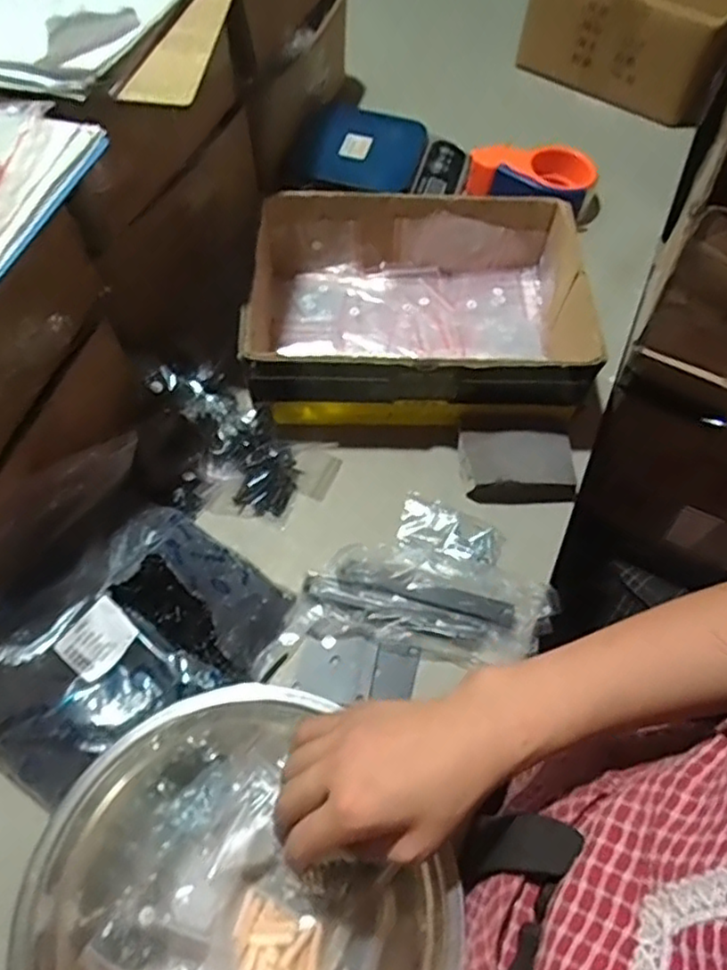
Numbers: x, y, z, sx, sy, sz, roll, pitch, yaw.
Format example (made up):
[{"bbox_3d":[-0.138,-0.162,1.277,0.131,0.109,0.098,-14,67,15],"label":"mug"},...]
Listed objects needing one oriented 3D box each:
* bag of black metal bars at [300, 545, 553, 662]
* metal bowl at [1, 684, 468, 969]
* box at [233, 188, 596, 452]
[{"bbox_3d":[0.054,0.093,0.533,0.191,0.028,0.076,9,61,3],"label":"bag of black metal bars"},{"bbox_3d":[-0.082,0.269,0.419,0.232,0.094,0.245,1,61,-2],"label":"metal bowl"},{"bbox_3d":[0.049,-0.164,0.637,0.303,0.092,0.230,2,61,-1],"label":"box"}]

